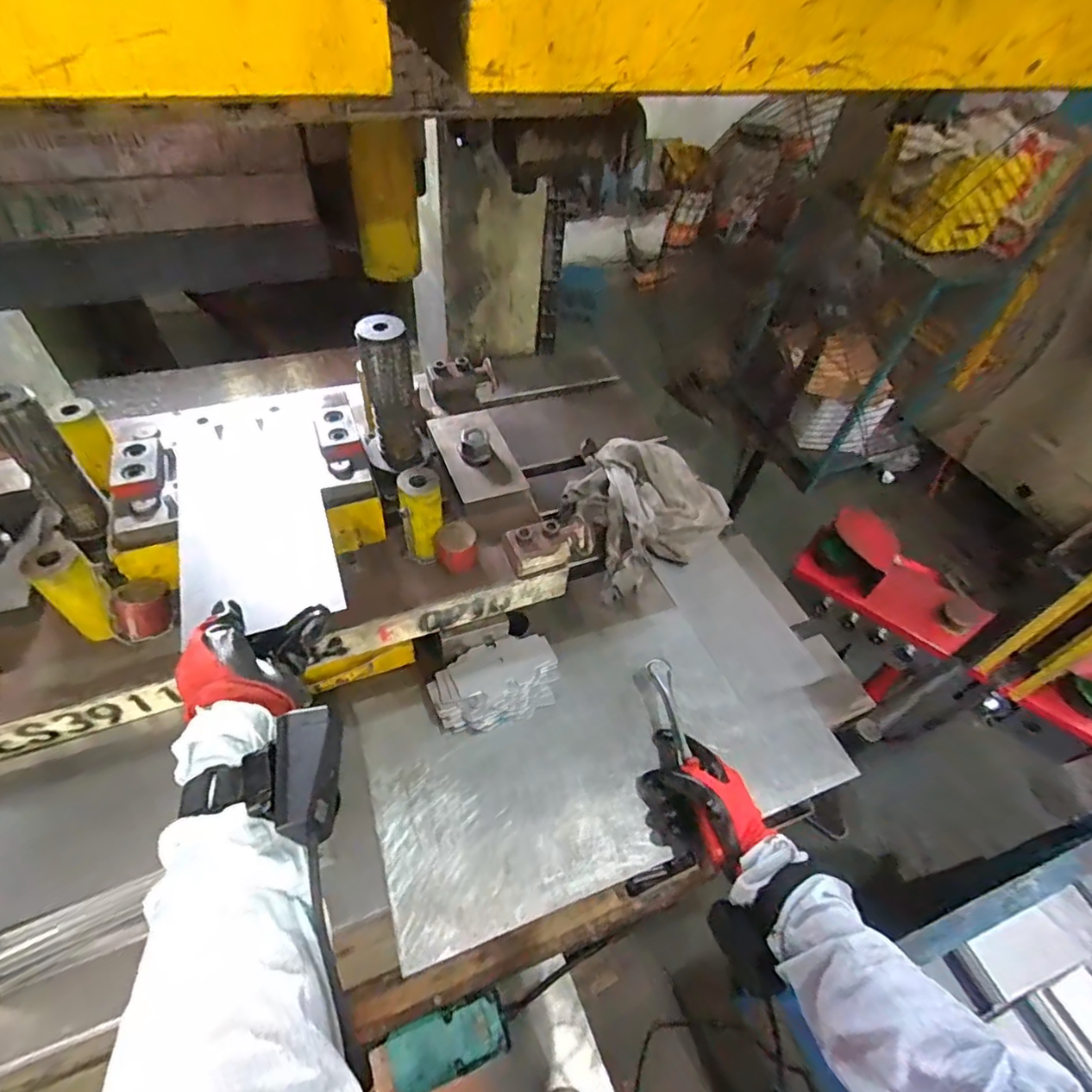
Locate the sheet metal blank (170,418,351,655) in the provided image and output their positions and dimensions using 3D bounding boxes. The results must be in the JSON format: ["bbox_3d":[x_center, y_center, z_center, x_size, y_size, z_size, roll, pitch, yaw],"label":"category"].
[{"bbox_3d":[-0.262,-0.032,0.531,0.127,0.008,0.252,-14,54,-17],"label":"sheet metal blank"}]

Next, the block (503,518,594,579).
[{"bbox_3d":[0.005,-0.002,0.615,0.091,0.044,0.048,-13,51,-16],"label":"block"}]

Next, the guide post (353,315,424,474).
[{"bbox_3d":[-0.155,-0.148,0.592,0.048,0.155,0.041,-8,50,-12],"label":"guide post"}]

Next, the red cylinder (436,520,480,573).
[{"bbox_3d":[-0.090,0.001,0.602,0.038,0.048,0.030,29,52,19],"label":"red cylinder"}]

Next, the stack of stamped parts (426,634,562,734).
[{"bbox_3d":[-0.055,0.151,0.644,0.136,0.053,0.076,-16,52,-19],"label":"stack of stamped parts"}]

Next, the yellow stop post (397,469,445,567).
[{"bbox_3d":[-0.125,-0.031,0.594,0.040,0.096,0.039,-5,49,-10],"label":"yellow stop post"}]

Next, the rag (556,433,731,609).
[{"bbox_3d":[0.128,-0.057,0.835,0.240,0.078,0.200,-26,56,-26],"label":"rag"}]

